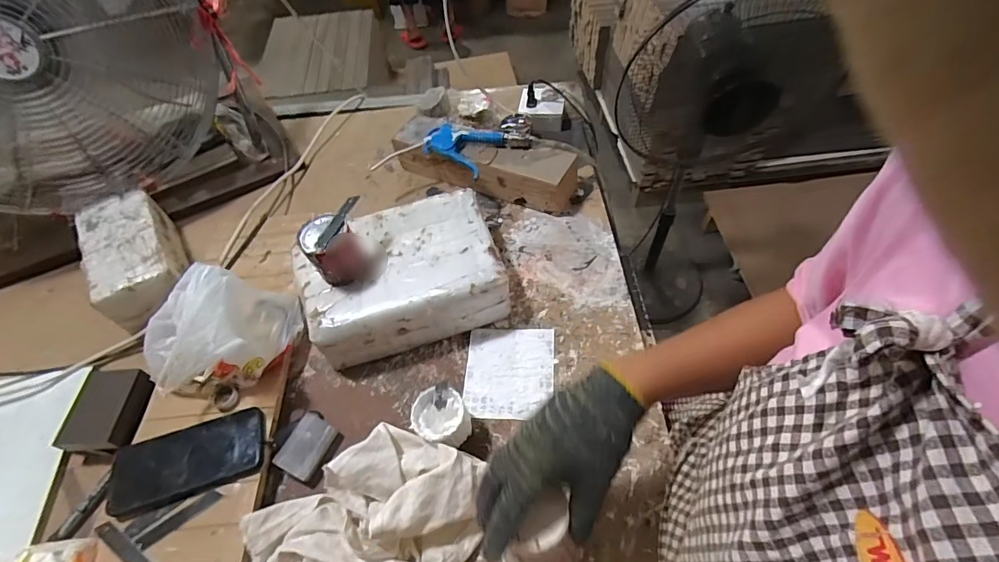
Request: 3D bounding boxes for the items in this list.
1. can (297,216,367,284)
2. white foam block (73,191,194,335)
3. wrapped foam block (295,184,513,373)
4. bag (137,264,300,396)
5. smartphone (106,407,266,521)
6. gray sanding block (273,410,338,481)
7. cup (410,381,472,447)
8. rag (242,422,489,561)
[{"bbox_3d":[-0.219,-0.040,0.601,0.068,0.067,0.069,-34,59,-19],"label":"can"},{"bbox_3d":[-0.581,-0.039,0.726,0.115,0.075,0.234,-31,58,-18],"label":"white foam block"},{"bbox_3d":[-0.141,-0.010,0.661,0.266,0.093,0.194,-16,55,-8],"label":"wrapped foam block"},{"bbox_3d":[-0.374,0.060,0.601,0.159,0.114,0.181,21,58,17],"label":"bag"},{"bbox_3d":[-0.374,0.217,0.550,0.168,0.018,0.083,-17,55,-9],"label":"smartphone"},{"bbox_3d":[-0.239,0.205,0.567,0.047,0.020,0.068,20,58,17],"label":"gray sanding block"},{"bbox_3d":[-0.069,0.169,0.548,0.061,0.066,0.066,-2,54,2],"label":"cup"},{"bbox_3d":[-0.150,0.242,0.490,0.249,0.068,0.148,-5,54,0],"label":"rag"}]

